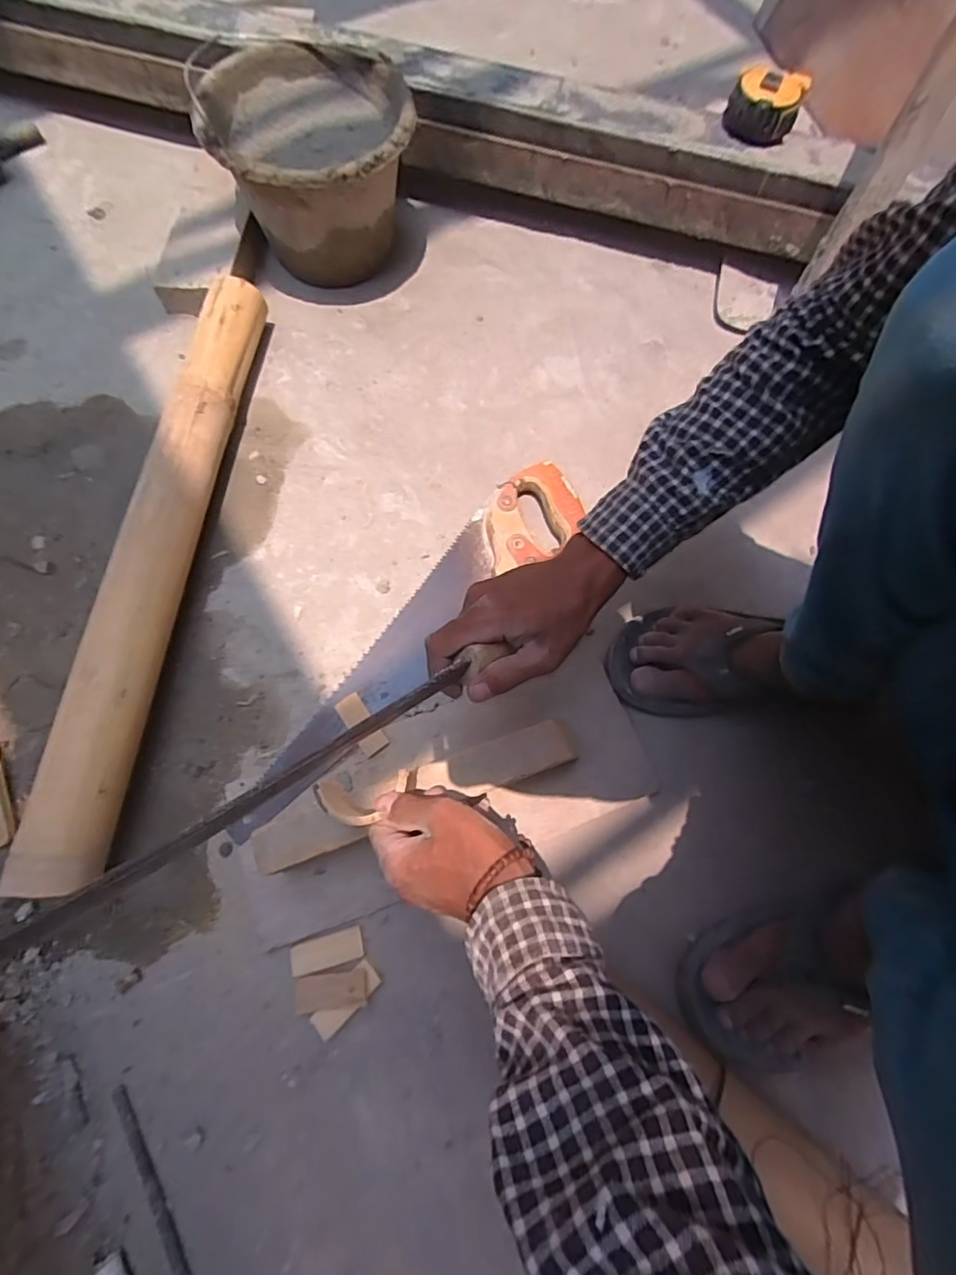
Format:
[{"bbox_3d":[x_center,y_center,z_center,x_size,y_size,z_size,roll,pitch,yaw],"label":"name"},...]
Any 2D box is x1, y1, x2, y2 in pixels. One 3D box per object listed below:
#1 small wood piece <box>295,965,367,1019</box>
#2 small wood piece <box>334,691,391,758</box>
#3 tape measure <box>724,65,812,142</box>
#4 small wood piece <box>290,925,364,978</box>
[{"bbox_3d":[-0.124,0.299,0.458,0.060,0.006,0.027,-8,61,-1],"label":"small wood piece"},{"bbox_3d":[-0.114,0.085,0.531,0.025,0.008,0.062,-34,76,-13],"label":"small wood piece"},{"bbox_3d":[0.336,-0.629,0.637,0.083,0.047,0.077,22,71,5],"label":"tape measure"},{"bbox_3d":[-0.132,0.273,0.474,0.060,0.007,0.025,-13,72,-7],"label":"small wood piece"}]

